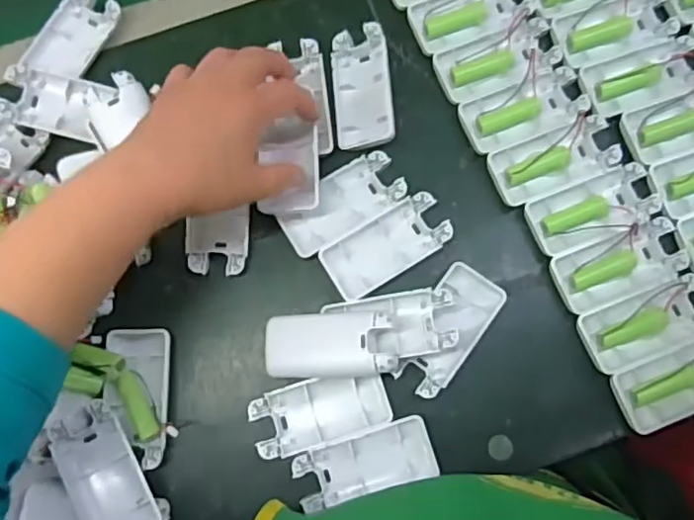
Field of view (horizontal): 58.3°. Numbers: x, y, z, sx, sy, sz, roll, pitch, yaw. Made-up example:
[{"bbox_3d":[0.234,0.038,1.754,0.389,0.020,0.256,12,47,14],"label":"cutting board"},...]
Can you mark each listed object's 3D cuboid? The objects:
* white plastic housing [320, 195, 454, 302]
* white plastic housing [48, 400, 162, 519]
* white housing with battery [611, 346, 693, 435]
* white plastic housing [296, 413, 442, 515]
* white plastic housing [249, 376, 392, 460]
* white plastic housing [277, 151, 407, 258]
[{"bbox_3d":[0.029,-0.010,0.457,0.093,0.011,0.044,-31,80,-6],"label":"white plastic housing"},{"bbox_3d":[-0.162,0.143,0.413,0.045,0.017,0.093,-23,73,-31],"label":"white plastic housing"},{"bbox_3d":[0.234,0.086,0.435,0.091,0.023,0.042,-21,80,-4],"label":"white housing with battery"},{"bbox_3d":[0.013,0.141,0.427,0.094,0.010,0.042,-17,79,-3],"label":"white plastic housing"},{"bbox_3d":[-0.019,0.105,0.435,0.094,0.011,0.043,-18,79,-3],"label":"white plastic housing"},{"bbox_3d":[-0.004,-0.042,0.467,0.094,0.017,0.044,-33,81,-6],"label":"white plastic housing"}]

